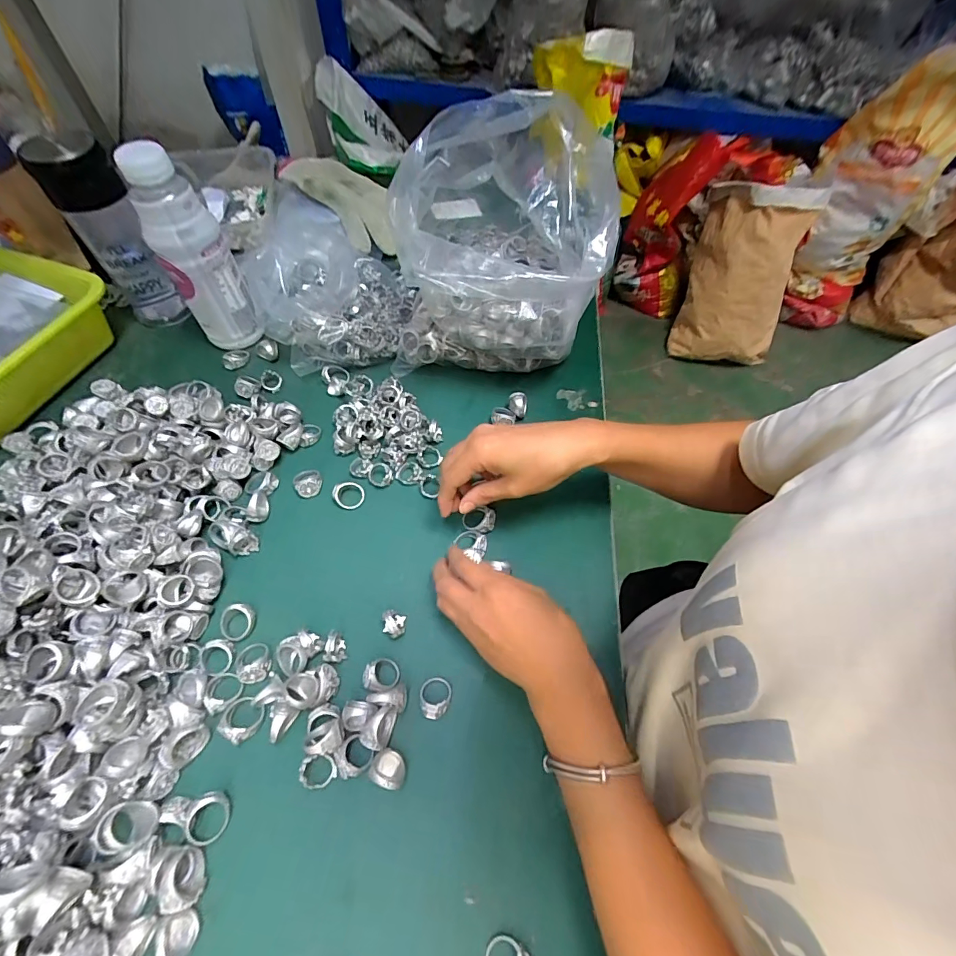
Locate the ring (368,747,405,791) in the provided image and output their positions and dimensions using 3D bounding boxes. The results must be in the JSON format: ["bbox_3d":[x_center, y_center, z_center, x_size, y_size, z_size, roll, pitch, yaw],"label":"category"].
[{"bbox_3d":[-0.061,0.198,0.299,0.024,0.023,0.020,22,59,10],"label":"ring"}]

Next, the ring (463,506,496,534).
[{"bbox_3d":[0.001,0.038,0.402,0.030,0.011,0.021,10,57,2],"label":"ring"}]

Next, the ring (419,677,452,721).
[{"bbox_3d":[-0.032,0.164,0.329,0.023,0.011,0.029,9,57,2],"label":"ring"}]

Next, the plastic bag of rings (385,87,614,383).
[{"bbox_3d":[0.014,-0.225,0.441,0.192,0.220,0.159,1,57,-3],"label":"plastic bag of rings"}]

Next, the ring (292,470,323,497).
[{"bbox_3d":[-0.166,0.004,0.427,0.025,0.013,0.029,-21,61,-16],"label":"ring"}]

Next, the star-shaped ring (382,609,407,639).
[{"bbox_3d":[-0.068,0.119,0.357,0.018,0.014,0.020,6,57,0],"label":"star-shaped ring"}]

